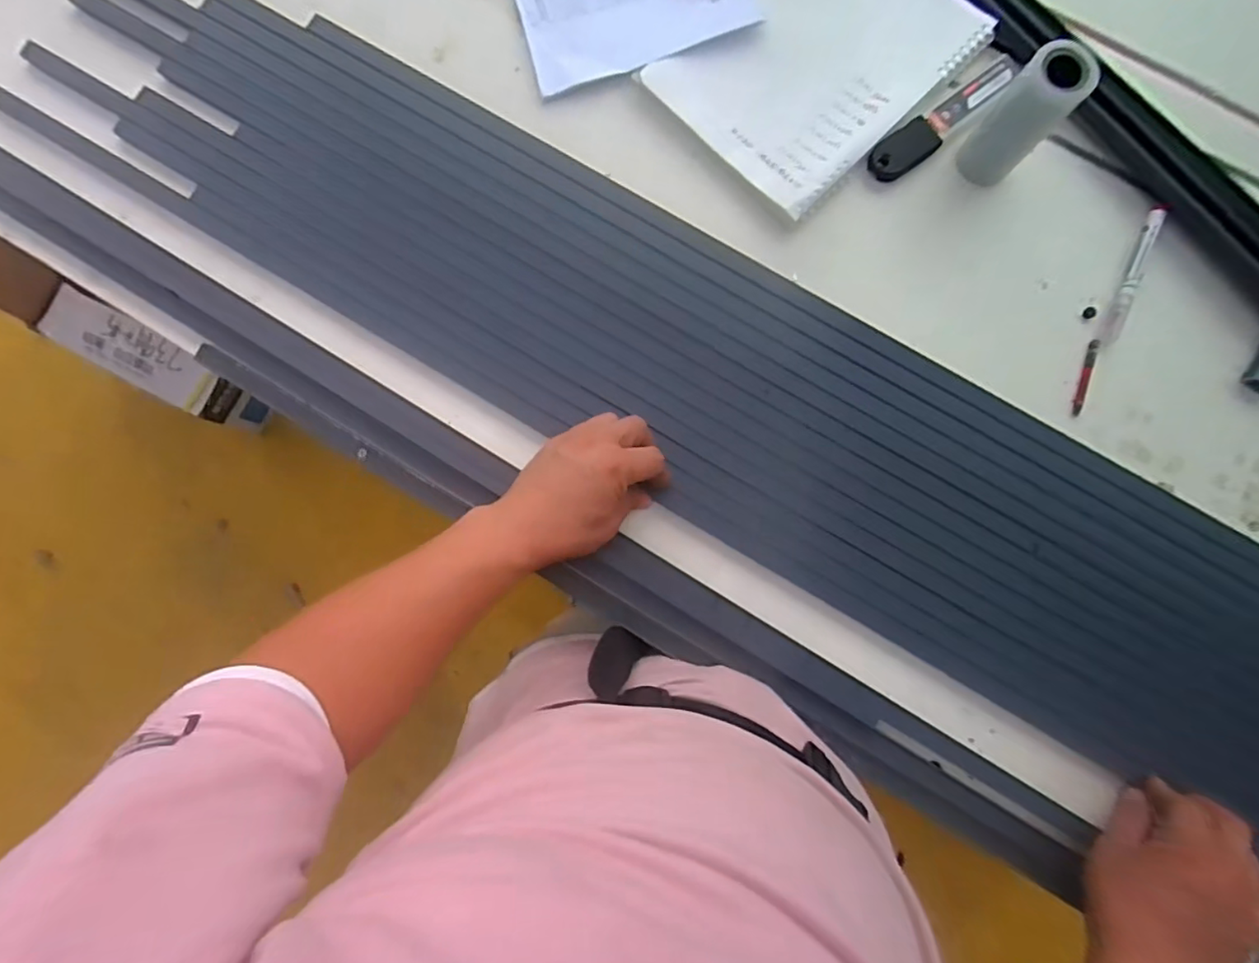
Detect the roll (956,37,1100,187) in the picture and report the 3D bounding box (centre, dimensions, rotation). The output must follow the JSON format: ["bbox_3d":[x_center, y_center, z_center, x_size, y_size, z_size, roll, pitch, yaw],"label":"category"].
[{"bbox_3d":[0.309,-0.285,0.475,0.049,0.090,0.051,38,87,5],"label":"roll"}]

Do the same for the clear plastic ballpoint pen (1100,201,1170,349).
[{"bbox_3d":[0.423,-0.173,0.509,0.014,0.013,0.122,20,86,4],"label":"clear plastic ballpoint pen"}]

